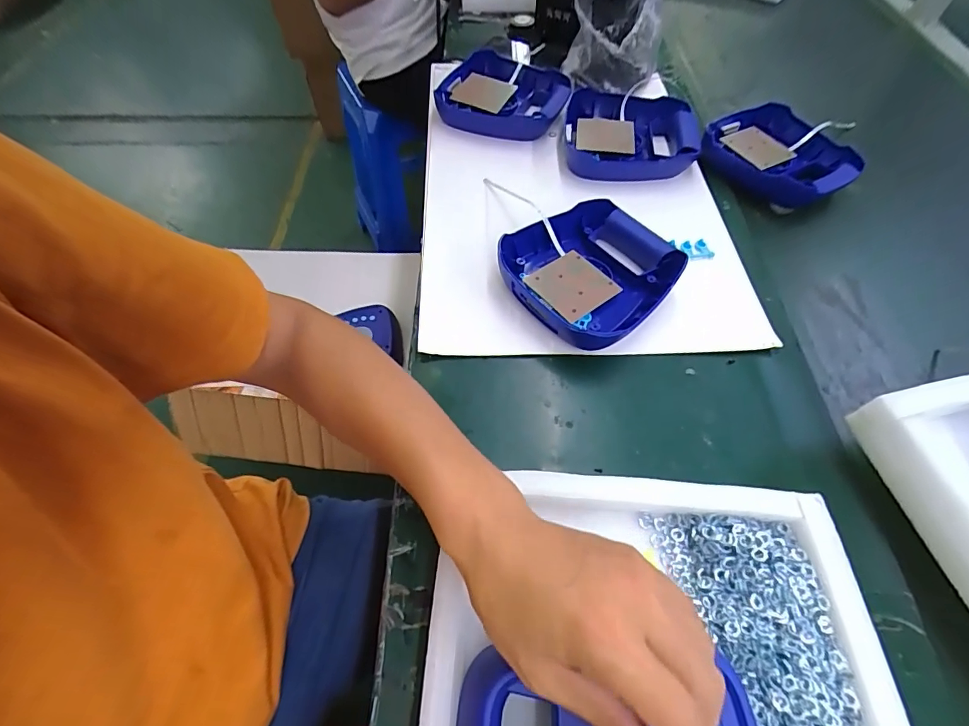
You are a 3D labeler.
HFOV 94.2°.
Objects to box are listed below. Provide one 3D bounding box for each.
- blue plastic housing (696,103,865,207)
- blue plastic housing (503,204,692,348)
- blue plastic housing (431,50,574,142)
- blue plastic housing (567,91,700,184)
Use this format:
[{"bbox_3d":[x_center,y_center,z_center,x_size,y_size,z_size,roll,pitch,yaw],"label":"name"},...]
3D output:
[{"bbox_3d":[0.415,-0.294,0.635,0.186,0.050,0.153,37,65,21],"label":"blue plastic housing"},{"bbox_3d":[0.119,-0.101,0.505,0.178,0.047,0.169,-36,64,-20],"label":"blue plastic housing"},{"bbox_3d":[0.030,-0.419,0.707,0.186,0.046,0.174,18,60,12],"label":"blue plastic housing"},{"bbox_3d":[0.214,-0.332,0.660,0.190,0.045,0.166,6,58,4],"label":"blue plastic housing"}]

